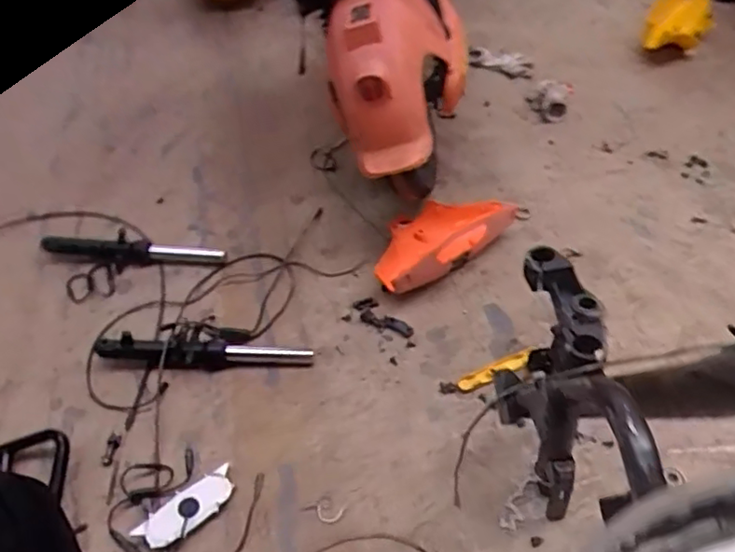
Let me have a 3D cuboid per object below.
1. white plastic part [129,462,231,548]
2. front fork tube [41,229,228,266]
[{"bbox_3d":[-0.252,0.324,0.855,0.137,0.016,0.054,-34,53,-22],"label":"white plastic part"},{"bbox_3d":[-0.453,-0.049,1.185,0.348,0.060,0.070,1,48,8],"label":"front fork tube"}]

